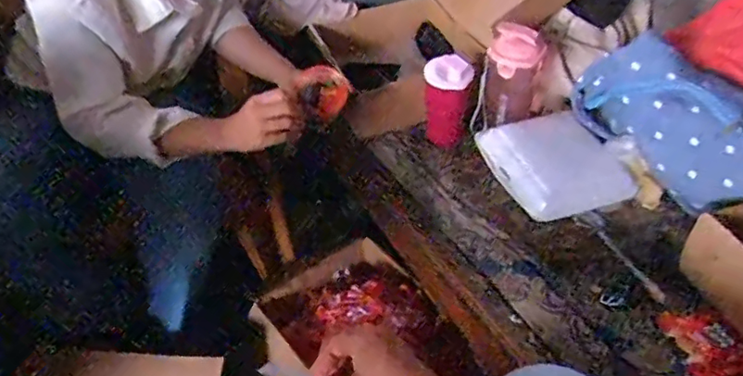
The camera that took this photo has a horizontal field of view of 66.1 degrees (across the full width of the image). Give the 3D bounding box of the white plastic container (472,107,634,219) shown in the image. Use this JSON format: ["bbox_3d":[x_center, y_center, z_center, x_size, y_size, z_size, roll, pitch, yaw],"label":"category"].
[{"bbox_3d":[0.268,-0.038,0.837,0.173,0.030,0.179,-21,62,-13],"label":"white plastic container"}]

